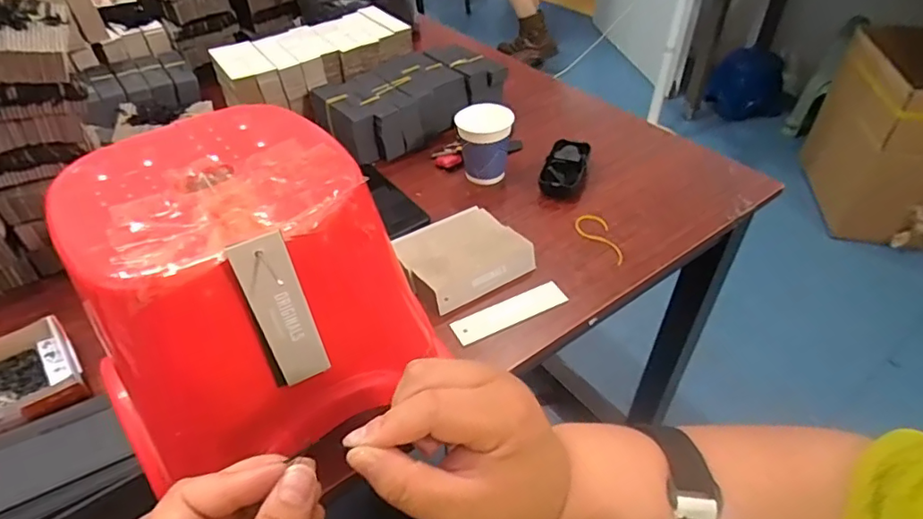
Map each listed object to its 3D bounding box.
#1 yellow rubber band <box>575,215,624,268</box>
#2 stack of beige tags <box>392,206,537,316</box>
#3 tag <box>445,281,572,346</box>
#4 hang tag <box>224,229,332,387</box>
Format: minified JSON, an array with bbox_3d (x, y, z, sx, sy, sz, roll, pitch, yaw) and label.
[{"bbox_3d":[0.165,-0.025,0.669,0.037,0.004,0.090,-6,43,-6],"label":"yellow rubber band"},{"bbox_3d":[-0.001,-0.008,0.632,0.138,0.041,0.112,-27,49,-26],"label":"stack of beige tags"},{"bbox_3d":[0.050,0.055,0.589,0.126,0.004,0.034,-21,47,-18],"label":"tag"},{"bbox_3d":[-0.116,0.037,0.363,0.036,0.125,0.005,-23,44,-21],"label":"hang tag"}]

